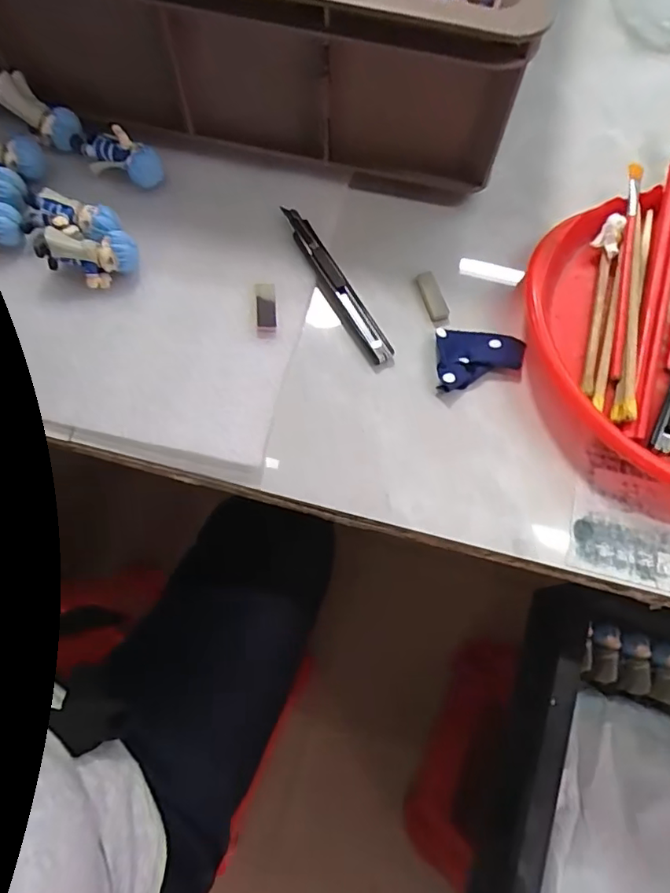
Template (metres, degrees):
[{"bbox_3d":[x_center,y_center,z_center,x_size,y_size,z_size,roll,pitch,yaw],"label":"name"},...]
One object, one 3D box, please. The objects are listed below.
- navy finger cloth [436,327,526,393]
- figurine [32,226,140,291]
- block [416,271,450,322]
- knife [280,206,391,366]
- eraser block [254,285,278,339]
[{"bbox_3d":[0.099,-0.058,0.365,0.058,0.009,0.043,2,71,0],"label":"navy finger cloth"},{"bbox_3d":[-0.171,-0.129,0.372,0.064,0.028,0.027,-2,71,-1],"label":"figurine"},{"bbox_3d":[0.069,-0.107,0.384,0.013,0.009,0.038,-19,72,-7],"label":"block"},{"bbox_3d":[0.001,-0.115,0.382,0.017,0.015,0.132,-29,74,-10],"label":"knife"},{"bbox_3d":[-0.048,-0.095,0.375,0.014,0.006,0.041,-5,71,-2],"label":"eraser block"}]

